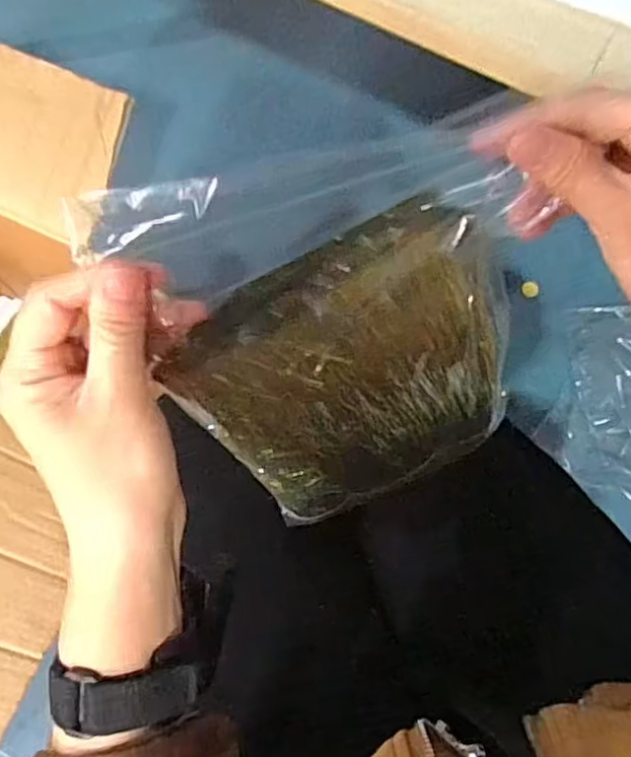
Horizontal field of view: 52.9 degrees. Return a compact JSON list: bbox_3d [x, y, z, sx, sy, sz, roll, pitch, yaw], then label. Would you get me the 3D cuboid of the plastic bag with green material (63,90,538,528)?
[{"bbox_3d":[0.016,-0.012,0.333,0.178,0.237,0.029,-22,43,-7],"label":"plastic bag with green material"}]

